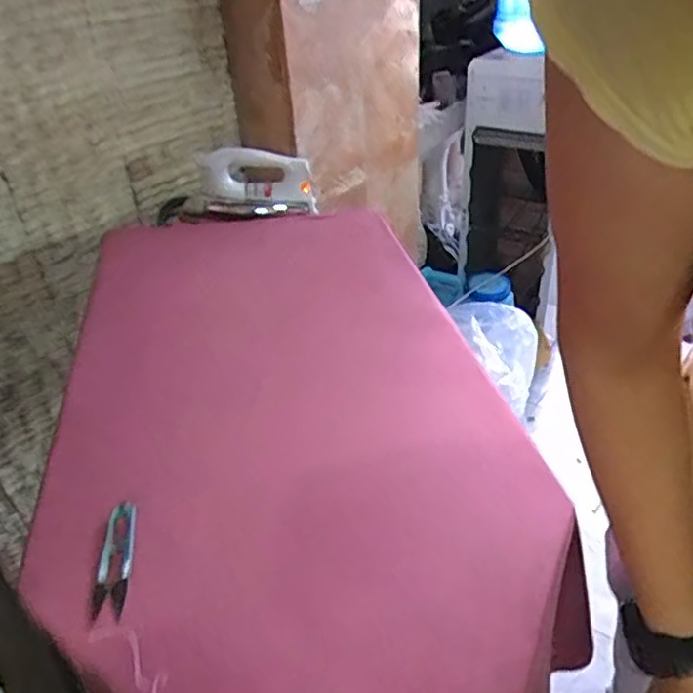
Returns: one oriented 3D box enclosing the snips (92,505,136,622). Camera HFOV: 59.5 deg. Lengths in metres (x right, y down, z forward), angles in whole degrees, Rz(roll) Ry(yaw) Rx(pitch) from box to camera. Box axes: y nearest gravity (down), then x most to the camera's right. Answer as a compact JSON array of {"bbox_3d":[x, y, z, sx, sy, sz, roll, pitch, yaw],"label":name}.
[{"bbox_3d":[-0.180,0.165,0.475,0.026,0.018,0.098,-9,35,-6],"label":"snips"}]

